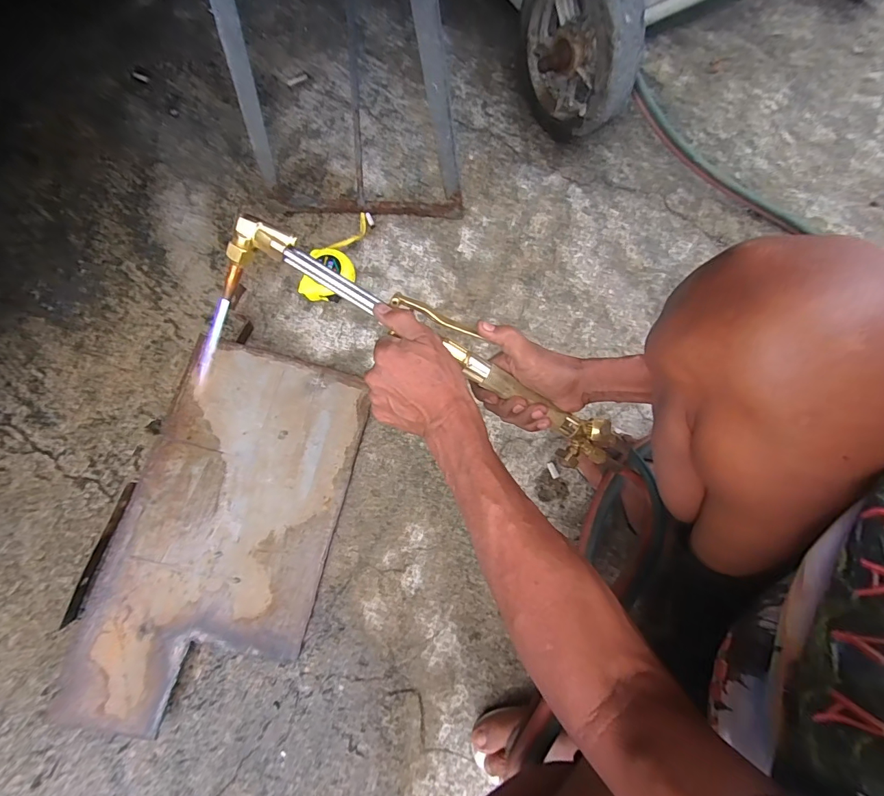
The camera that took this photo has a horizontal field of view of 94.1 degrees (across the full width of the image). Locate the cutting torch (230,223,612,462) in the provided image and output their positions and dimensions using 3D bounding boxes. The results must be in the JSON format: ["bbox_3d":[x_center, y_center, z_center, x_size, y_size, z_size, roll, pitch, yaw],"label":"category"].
[{"bbox_3d":[-0.009,-0.041,0.438,0.449,0.076,0.070,30,72,-9],"label":"cutting torch"}]

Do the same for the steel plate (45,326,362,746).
[{"bbox_3d":[-0.280,0.170,0.553,0.256,0.009,0.483,16,75,-7],"label":"steel plate"}]

